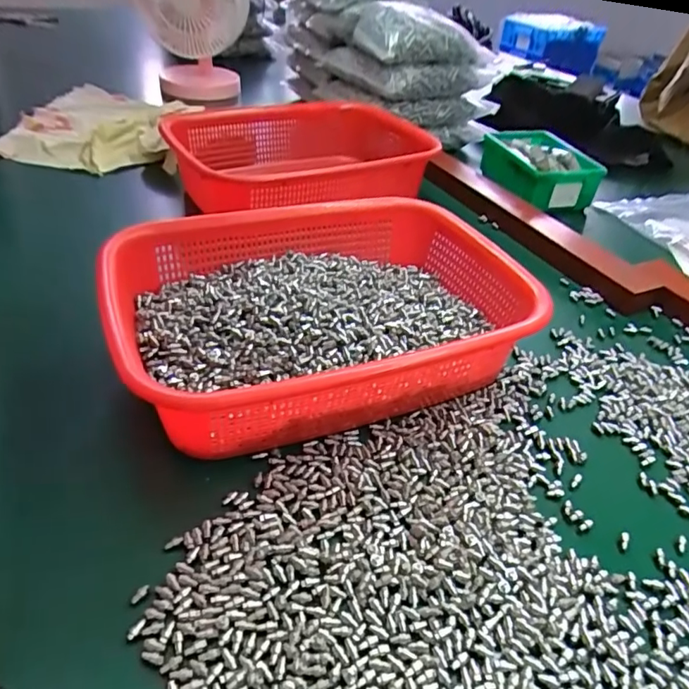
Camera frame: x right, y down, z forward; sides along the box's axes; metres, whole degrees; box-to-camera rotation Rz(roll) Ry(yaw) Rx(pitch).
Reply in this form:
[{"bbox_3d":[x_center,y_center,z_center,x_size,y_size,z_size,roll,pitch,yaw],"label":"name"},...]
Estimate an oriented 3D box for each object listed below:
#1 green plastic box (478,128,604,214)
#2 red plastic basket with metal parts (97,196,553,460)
[{"bbox_3d":[0.251,-0.233,0.708,0.110,0.055,0.147,-4,39,-10],"label":"green plastic box"},{"bbox_3d":[-0.016,-0.023,0.393,0.264,0.074,0.207,-12,41,-20],"label":"red plastic basket with metal parts"}]

